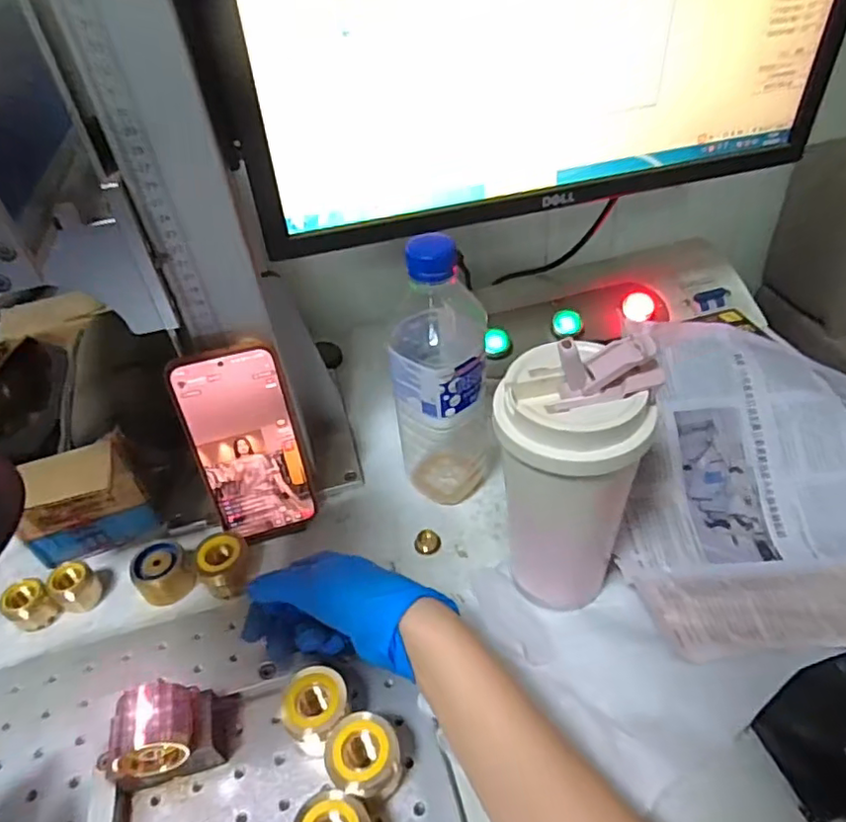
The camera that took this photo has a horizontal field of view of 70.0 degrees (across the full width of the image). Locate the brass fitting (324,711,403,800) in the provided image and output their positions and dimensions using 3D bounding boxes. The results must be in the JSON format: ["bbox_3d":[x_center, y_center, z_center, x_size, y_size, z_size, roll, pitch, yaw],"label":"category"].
[{"bbox_3d":[-0.033,0.198,0.345,0.040,0.040,0.033,-8,44,-2],"label":"brass fitting"}]

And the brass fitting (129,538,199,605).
[{"bbox_3d":[-0.198,0.123,0.463,0.041,0.028,0.039,-3,44,3],"label":"brass fitting"}]

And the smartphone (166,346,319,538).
[{"bbox_3d":[-0.131,0.029,0.460,0.075,0.160,0.009,-14,31,-11],"label":"smartphone"}]

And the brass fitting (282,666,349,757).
[{"bbox_3d":[-0.065,0.182,0.369,0.038,0.036,0.033,-30,49,-23],"label":"brass fitting"}]

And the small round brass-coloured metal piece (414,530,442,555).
[{"bbox_3d":[0.003,0.103,0.481,0.020,0.009,0.016,-8,44,-2],"label":"small round brass-coloured metal piece"}]

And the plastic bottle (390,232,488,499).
[{"bbox_3d":[0.013,-0.021,0.455,0.074,0.223,0.068,-6,44,1],"label":"plastic bottle"}]

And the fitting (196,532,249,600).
[{"bbox_3d":[-0.153,0.117,0.459,0.032,0.033,0.035,4,45,10],"label":"fitting"}]

